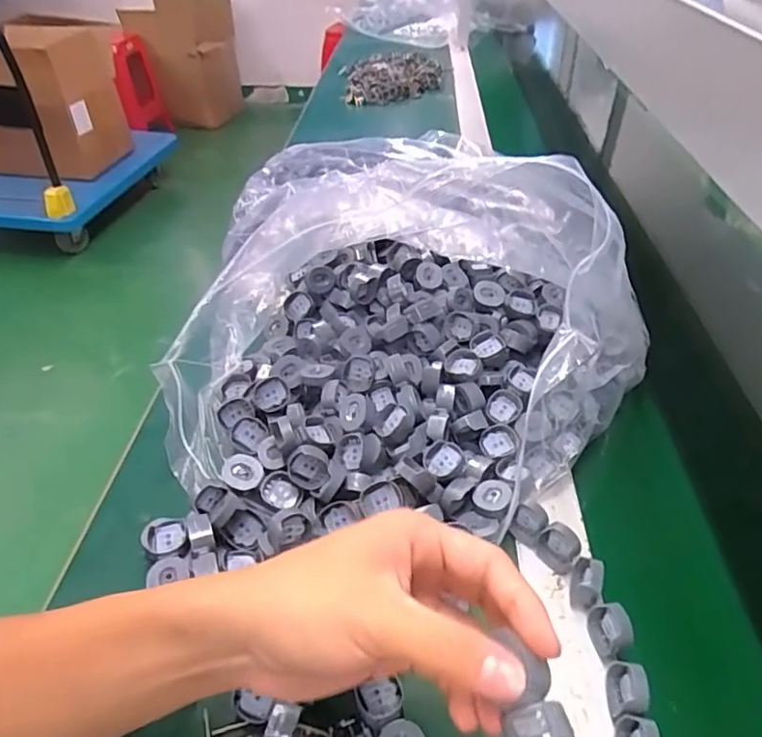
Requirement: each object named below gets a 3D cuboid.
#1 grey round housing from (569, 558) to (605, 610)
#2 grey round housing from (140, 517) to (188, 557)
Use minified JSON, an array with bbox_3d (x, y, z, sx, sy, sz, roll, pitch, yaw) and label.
[{"bbox_3d":[0.128,0.134,0.372,0.016,0.023,0.026,13,41,15],"label":"grey round housing"},{"bbox_3d":[-0.138,0.111,0.390,0.026,0.015,0.024,-25,62,-9],"label":"grey round housing"}]

